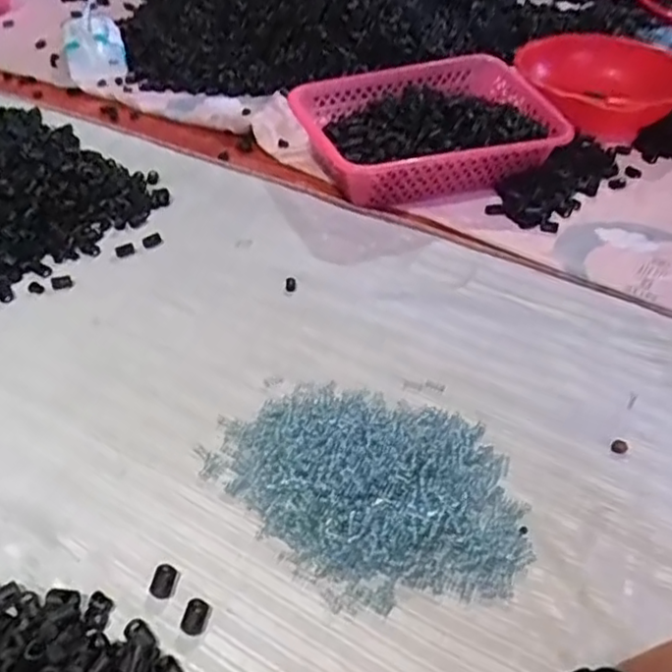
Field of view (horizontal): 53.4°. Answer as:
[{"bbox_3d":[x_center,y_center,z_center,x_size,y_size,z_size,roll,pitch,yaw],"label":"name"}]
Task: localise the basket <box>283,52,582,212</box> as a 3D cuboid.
[{"bbox_3d":[0.123,-0.262,0.875,0.336,0.101,0.201,-13,45,-16],"label":"basket"}]

